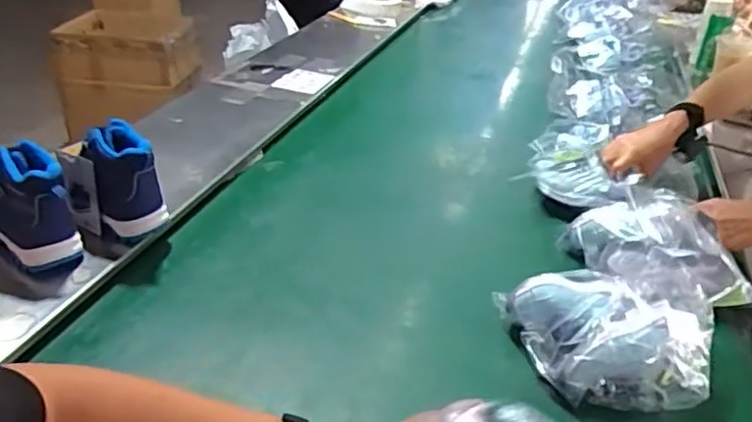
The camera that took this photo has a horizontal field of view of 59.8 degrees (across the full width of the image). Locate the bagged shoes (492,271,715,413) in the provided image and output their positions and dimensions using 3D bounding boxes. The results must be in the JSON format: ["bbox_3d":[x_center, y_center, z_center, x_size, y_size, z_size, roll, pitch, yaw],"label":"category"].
[{"bbox_3d":[0.251,0.150,0.734,0.221,0.095,0.149,9,31,11],"label":"bagged shoes"}]

